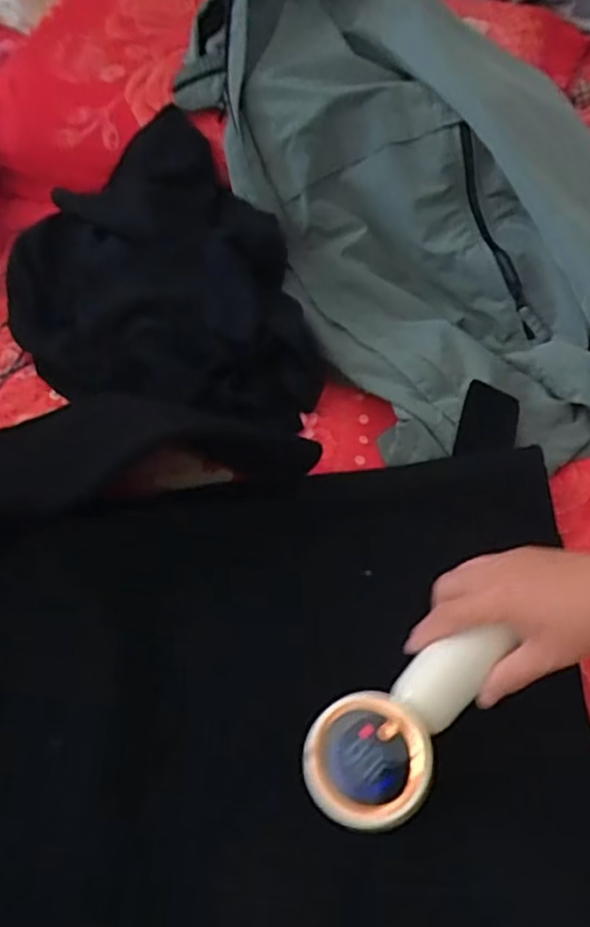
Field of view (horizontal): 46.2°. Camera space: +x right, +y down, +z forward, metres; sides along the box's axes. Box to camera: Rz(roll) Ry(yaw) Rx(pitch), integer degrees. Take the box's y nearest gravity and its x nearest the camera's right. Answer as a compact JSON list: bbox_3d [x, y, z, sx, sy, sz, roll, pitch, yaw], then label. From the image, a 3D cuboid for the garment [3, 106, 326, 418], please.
[{"bbox_3d":[-0.146,-0.183,0.666,0.267,0.081,0.377,-14,55,-9],"label":"garment"}]

